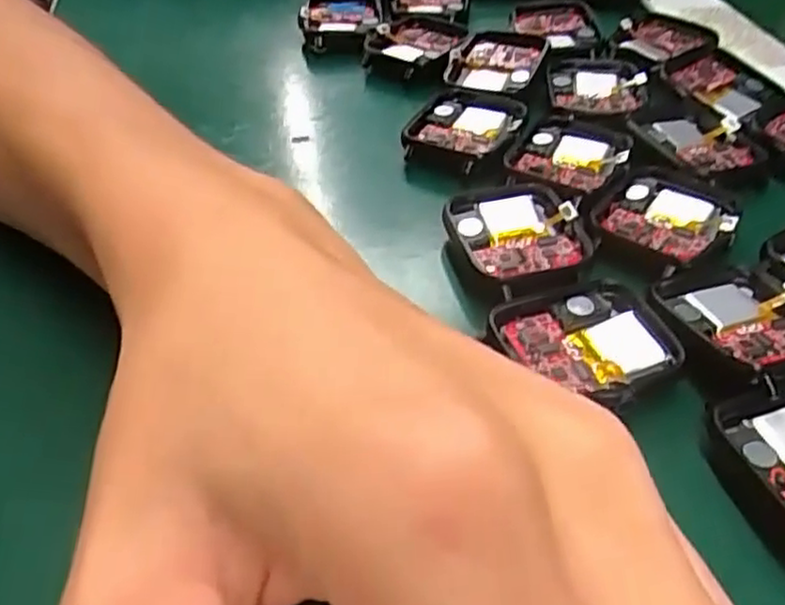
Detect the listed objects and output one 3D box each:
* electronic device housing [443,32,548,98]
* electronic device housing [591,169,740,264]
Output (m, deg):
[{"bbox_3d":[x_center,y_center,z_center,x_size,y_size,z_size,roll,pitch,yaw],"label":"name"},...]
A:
[{"bbox_3d":[0.041,-0.098,0.296,0.036,0.006,0.040,17,45,18],"label":"electronic device housing"},{"bbox_3d":[0.084,-0.027,0.222,0.036,0.005,0.041,27,49,26],"label":"electronic device housing"}]

